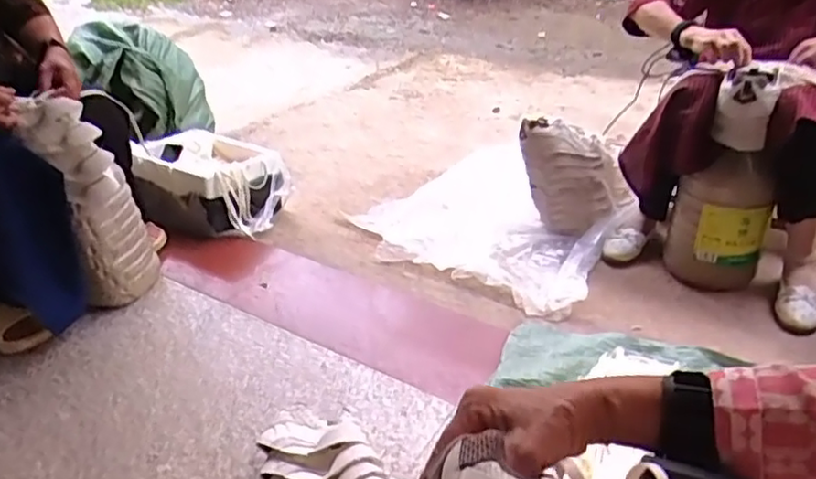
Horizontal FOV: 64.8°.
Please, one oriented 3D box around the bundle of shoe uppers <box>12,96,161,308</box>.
[{"bbox_3d":[-0.654,-0.059,1.364,0.150,0.463,0.108,-16,35,-15],"label":"bundle of shoe uppers"}]

